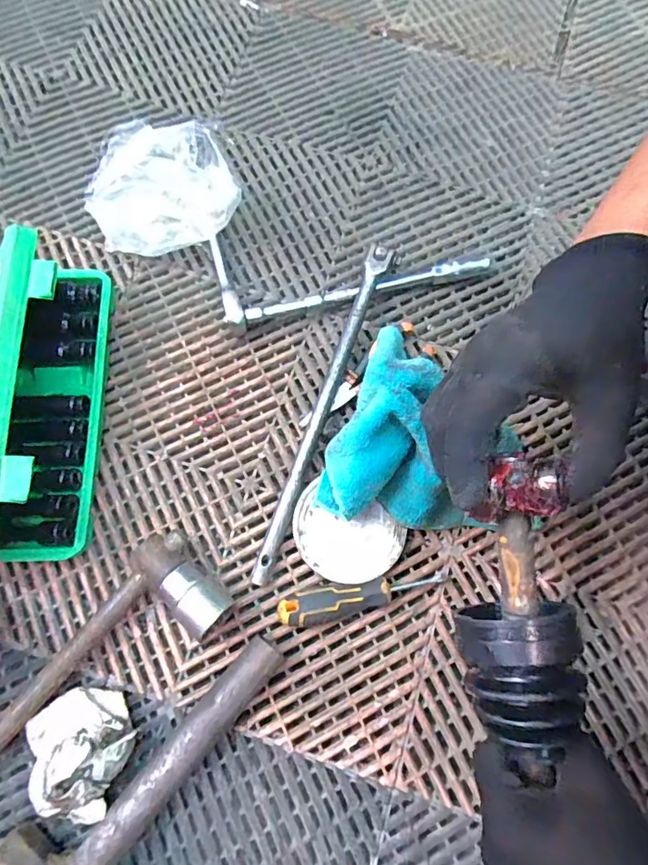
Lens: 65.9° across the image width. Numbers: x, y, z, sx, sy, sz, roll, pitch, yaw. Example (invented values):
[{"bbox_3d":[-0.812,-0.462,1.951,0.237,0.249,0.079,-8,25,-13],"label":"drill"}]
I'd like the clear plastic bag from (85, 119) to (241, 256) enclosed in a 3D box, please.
[{"bbox_3d":[-0.177,-0.258,0.530,0.148,0.082,0.134,-24,76,-8],"label":"clear plastic bag"}]

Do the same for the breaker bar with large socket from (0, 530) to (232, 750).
[{"bbox_3d":[-0.270,0.272,0.403,0.458,0.041,0.096,-44,80,-12],"label":"breaker bar with large socket"}]

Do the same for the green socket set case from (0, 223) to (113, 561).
[{"bbox_3d":[-0.259,-0.033,0.452,0.086,0.109,0.289,-1,74,-2],"label":"green socket set case"}]

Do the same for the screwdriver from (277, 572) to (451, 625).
[{"bbox_3d":[0.035,0.146,0.444,0.150,0.033,0.026,-10,75,-4],"label":"screwdriver"}]

